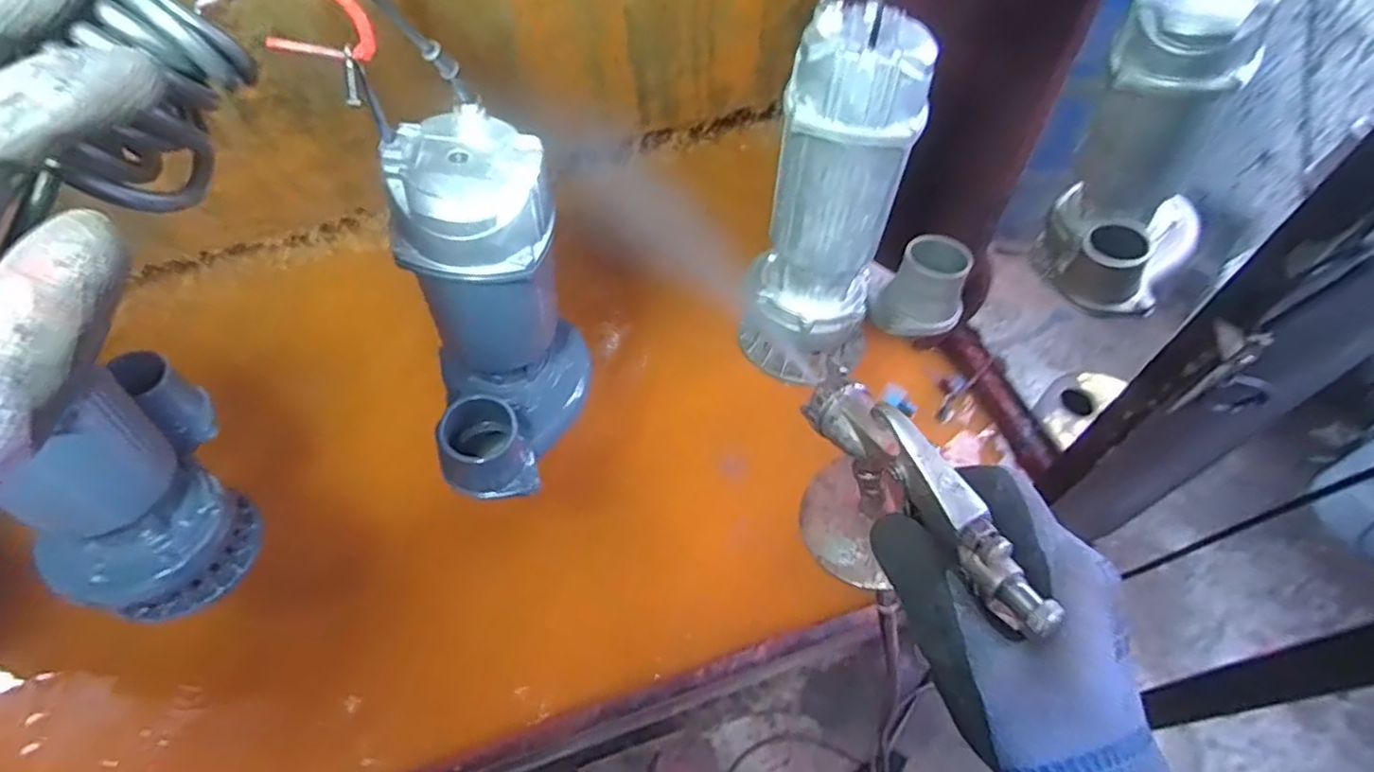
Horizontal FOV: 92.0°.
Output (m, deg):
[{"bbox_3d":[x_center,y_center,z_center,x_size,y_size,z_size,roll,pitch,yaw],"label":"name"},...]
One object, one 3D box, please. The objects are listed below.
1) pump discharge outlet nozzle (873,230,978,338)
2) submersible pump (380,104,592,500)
[{"bbox_3d":[0.271,-0.112,0.759,0.096,0.076,0.095,18,61,15],"label":"pump discharge outlet nozzle"},{"bbox_3d":[-0.191,-0.052,0.619,0.128,0.329,0.213,19,61,15],"label":"submersible pump"}]

